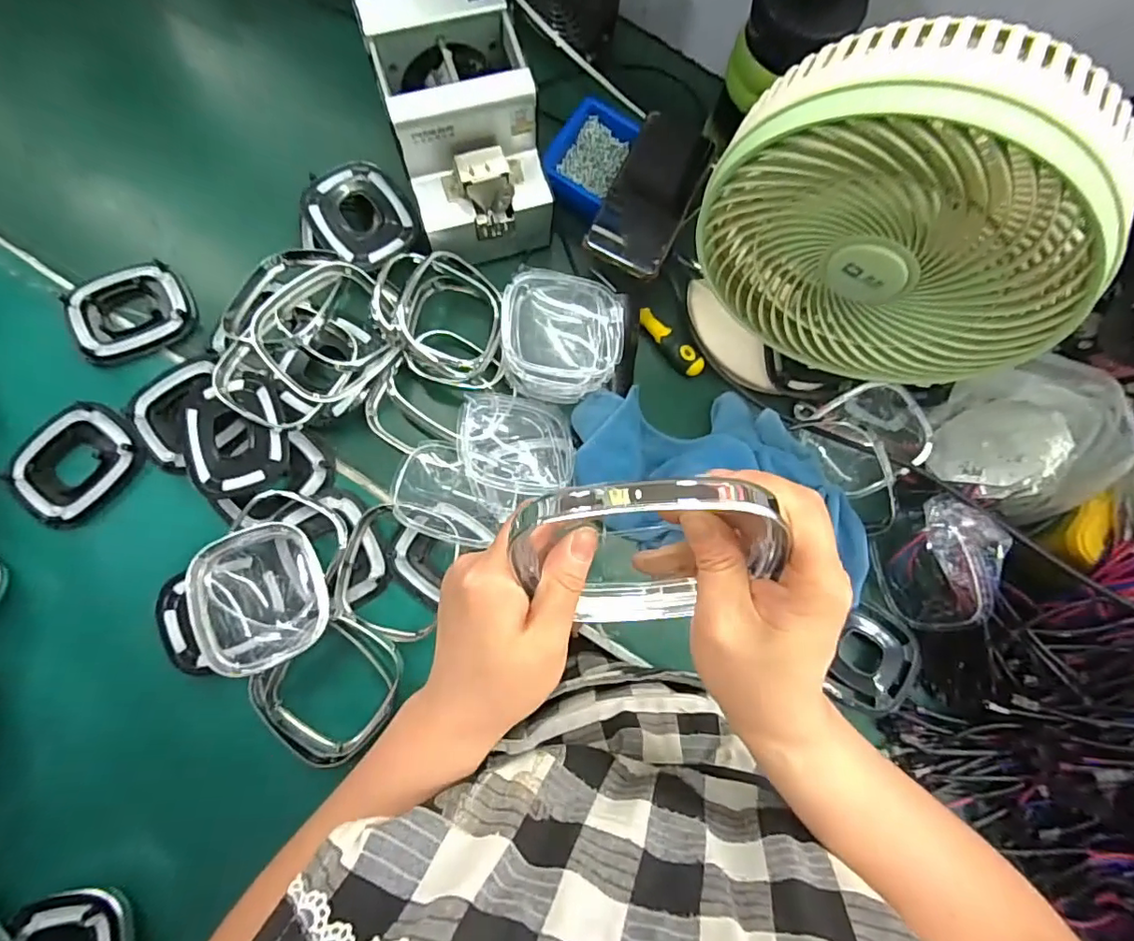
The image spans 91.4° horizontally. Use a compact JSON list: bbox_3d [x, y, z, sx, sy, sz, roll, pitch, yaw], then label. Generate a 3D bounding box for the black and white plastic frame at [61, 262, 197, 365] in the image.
[{"bbox_3d":[-0.424,-0.156,0.540,0.101,0.022,0.084,-26,84,-7],"label":"black and white plastic frame"}]

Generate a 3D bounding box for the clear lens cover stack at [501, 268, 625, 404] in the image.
[{"bbox_3d":[-0.003,-0.126,0.514,0.112,0.049,0.120,2,89,2],"label":"clear lens cover stack"}]

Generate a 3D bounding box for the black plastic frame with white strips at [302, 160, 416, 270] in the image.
[{"bbox_3d":[-0.205,-0.256,0.558,0.092,0.023,0.111,-44,86,-9],"label":"black plastic frame with white strips"}]

